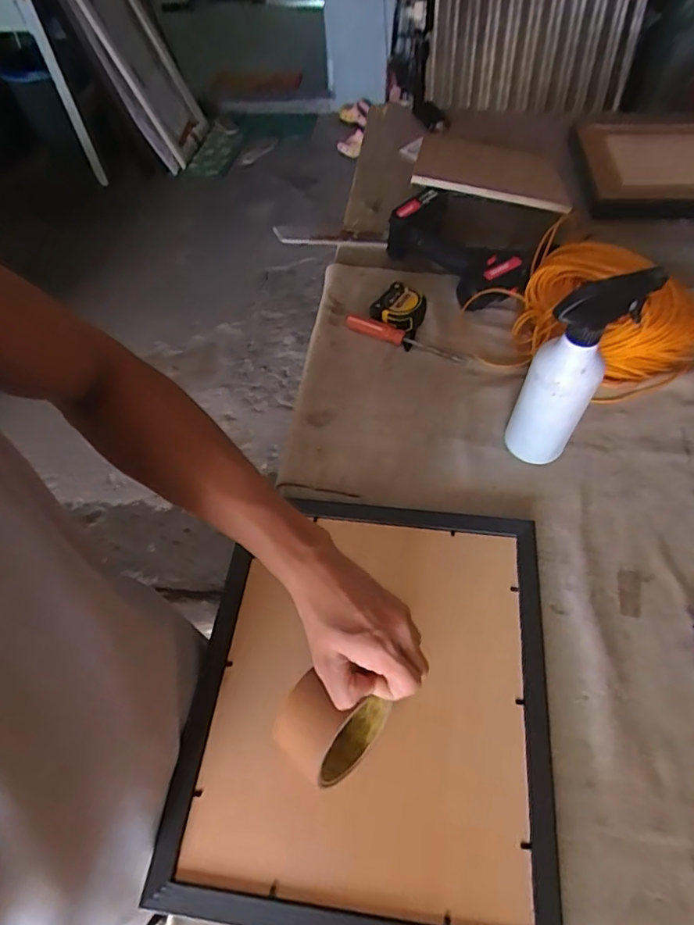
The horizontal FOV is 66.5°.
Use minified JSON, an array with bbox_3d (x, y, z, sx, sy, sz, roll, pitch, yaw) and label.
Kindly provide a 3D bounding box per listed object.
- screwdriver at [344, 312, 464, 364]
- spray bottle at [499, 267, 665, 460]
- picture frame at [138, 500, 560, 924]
[{"bbox_3d":[0.077,-0.175,0.739,0.175,0.021,0.028,24,61,17],"label":"screwdriver"},{"bbox_3d":[0.219,-0.085,0.535,0.069,0.236,0.073,33,64,22],"label":"spray bottle"},{"bbox_3d":[0.021,0.204,0.484,0.313,0.022,0.359,4,57,6],"label":"picture frame"}]

